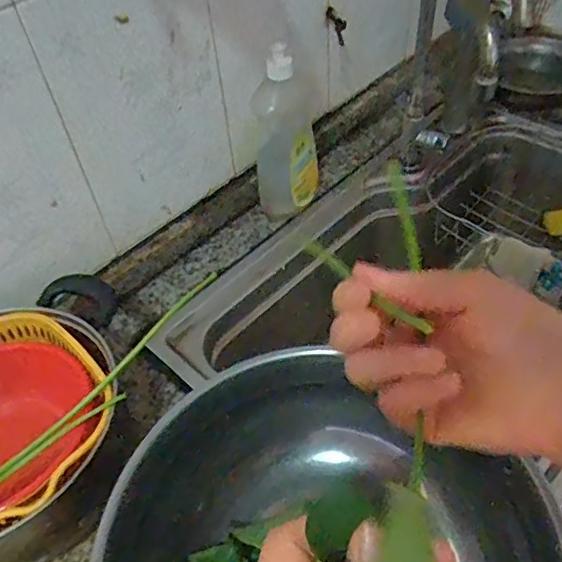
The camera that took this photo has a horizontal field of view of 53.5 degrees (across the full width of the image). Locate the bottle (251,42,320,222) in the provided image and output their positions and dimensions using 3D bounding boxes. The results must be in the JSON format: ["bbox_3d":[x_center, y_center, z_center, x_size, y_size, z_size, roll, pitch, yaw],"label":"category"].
[{"bbox_3d":[0.007,-0.197,0.731,0.078,0.212,0.098,-1,49,5],"label":"bottle"}]

